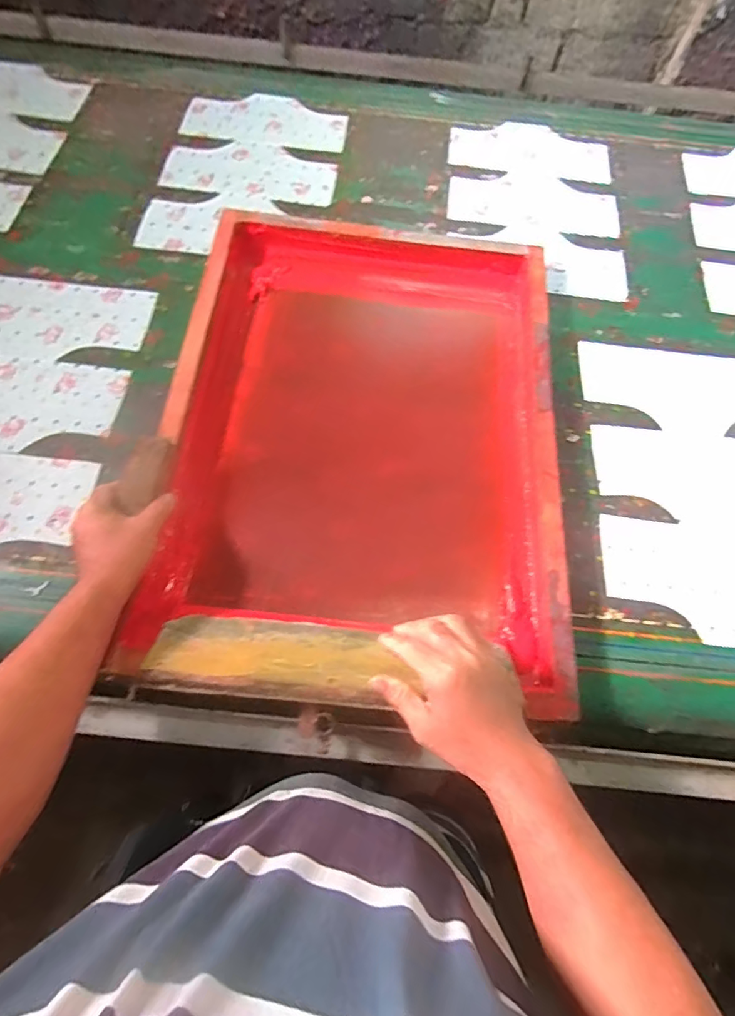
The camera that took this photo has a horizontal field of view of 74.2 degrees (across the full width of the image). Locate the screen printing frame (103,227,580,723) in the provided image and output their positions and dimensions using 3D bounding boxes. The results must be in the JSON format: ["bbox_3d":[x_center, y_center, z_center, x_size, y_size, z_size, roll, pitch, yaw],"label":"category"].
[{"bbox_3d":[-0.003,-0.120,0.667,0.507,0.088,0.723,4,66,-2],"label":"screen printing frame"}]

